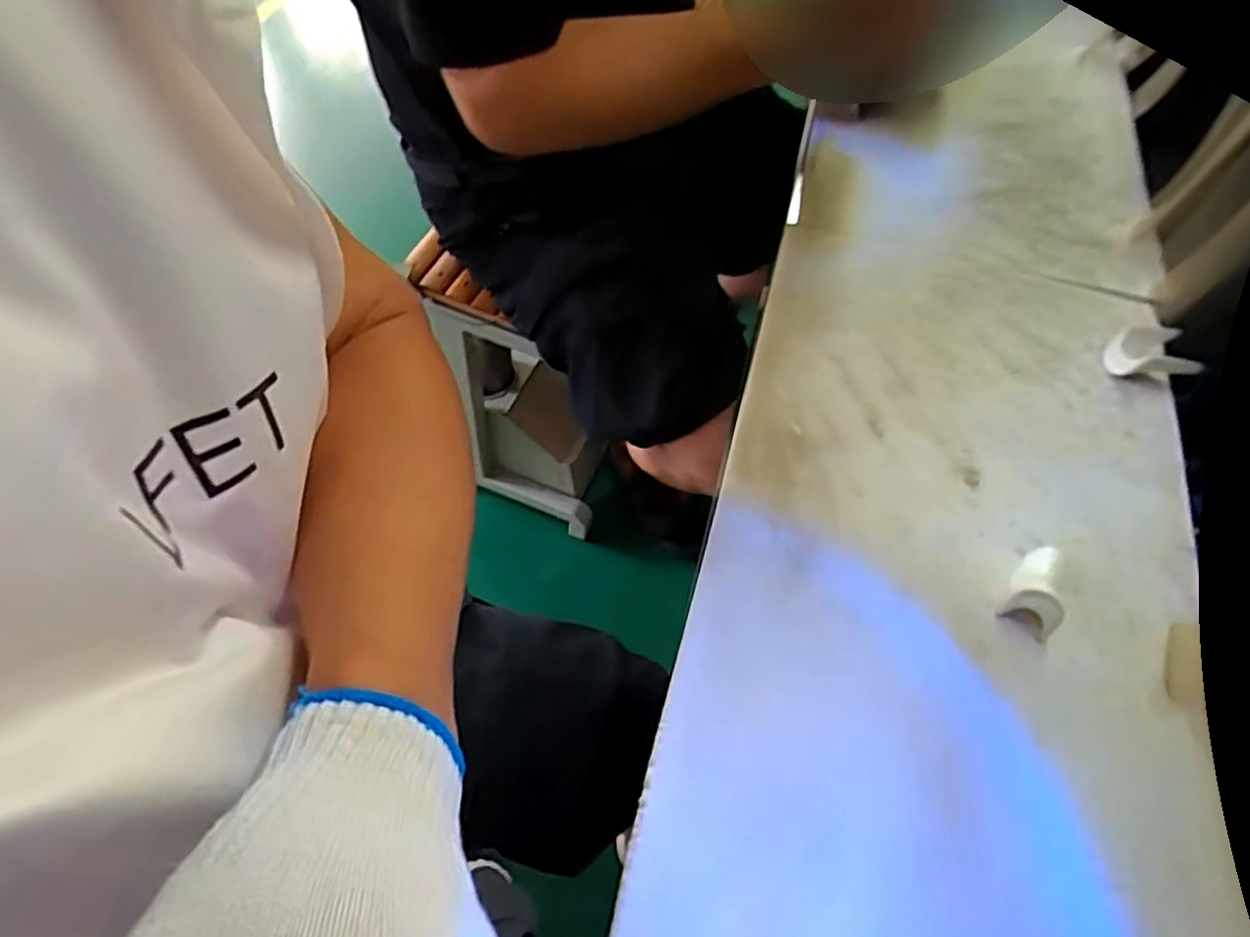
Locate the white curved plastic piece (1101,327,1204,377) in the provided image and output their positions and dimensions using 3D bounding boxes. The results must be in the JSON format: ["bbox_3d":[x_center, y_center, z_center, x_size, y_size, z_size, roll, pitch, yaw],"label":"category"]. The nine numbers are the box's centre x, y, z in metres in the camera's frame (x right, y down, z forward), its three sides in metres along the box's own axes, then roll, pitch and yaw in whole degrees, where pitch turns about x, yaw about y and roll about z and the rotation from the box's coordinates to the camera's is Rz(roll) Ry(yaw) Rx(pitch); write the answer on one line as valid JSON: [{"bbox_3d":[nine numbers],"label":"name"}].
[{"bbox_3d":[0.383,-0.085,0.529,0.059,0.029,0.035,2,58,-2],"label":"white curved plastic piece"}]

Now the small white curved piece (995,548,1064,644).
[{"bbox_3d":[0.246,0.067,0.425,0.029,0.023,0.059,30,61,15],"label":"small white curved piece"}]

